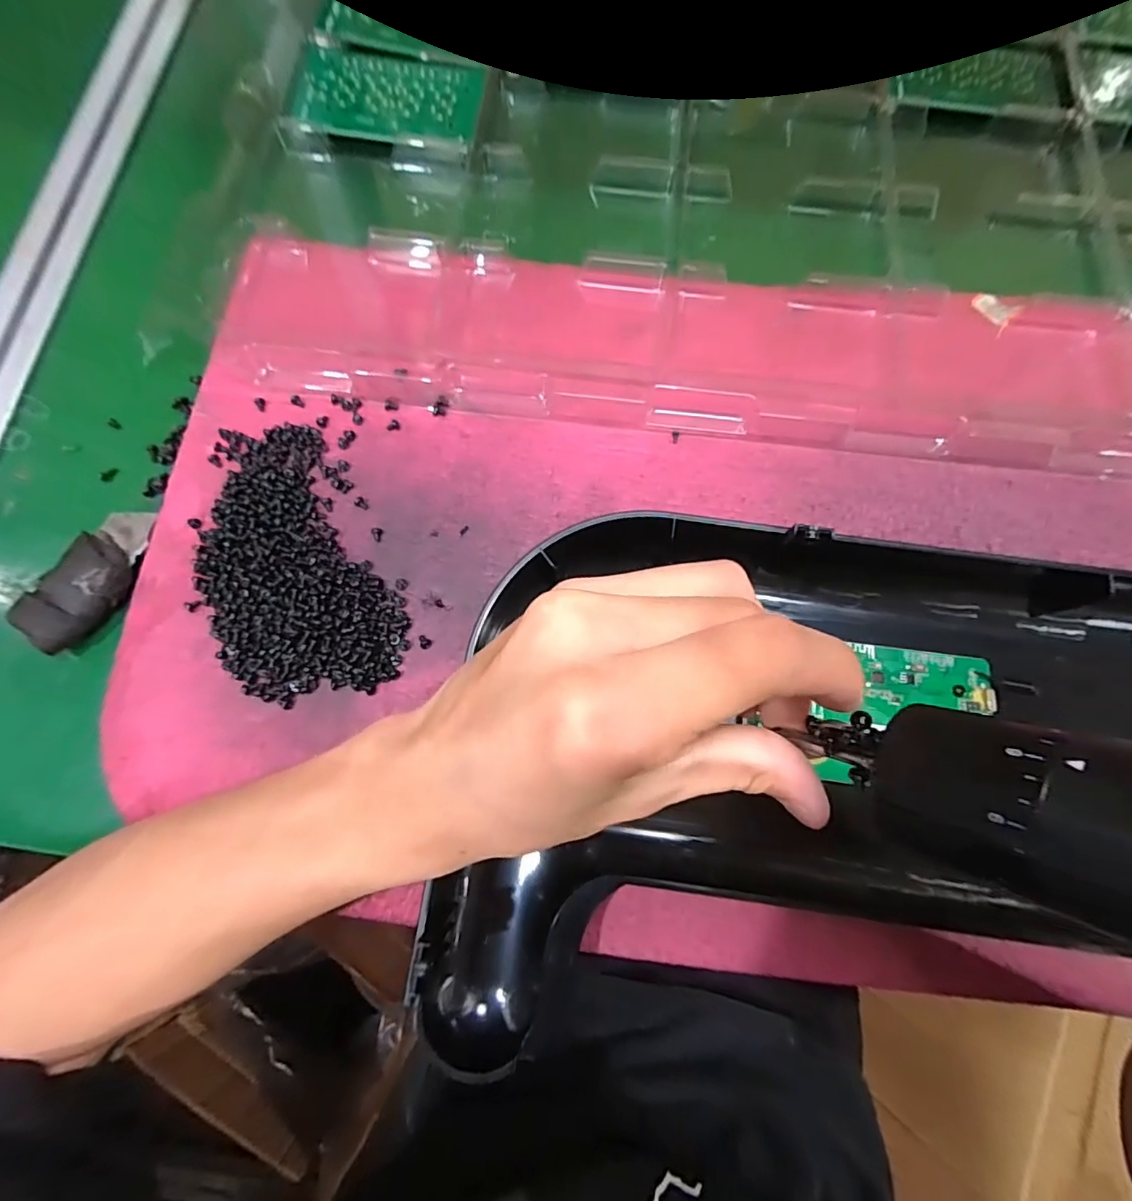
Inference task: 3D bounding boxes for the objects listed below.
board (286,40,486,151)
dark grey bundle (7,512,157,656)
[{"bbox_3d":[-0.105,-0.299,0.323,0.106,0.010,0.060,8,76,2],"label":"board"},{"bbox_3d":[-0.222,-0.011,0.253,0.029,0.017,0.071,33,79,8],"label":"dark grey bundle"}]

